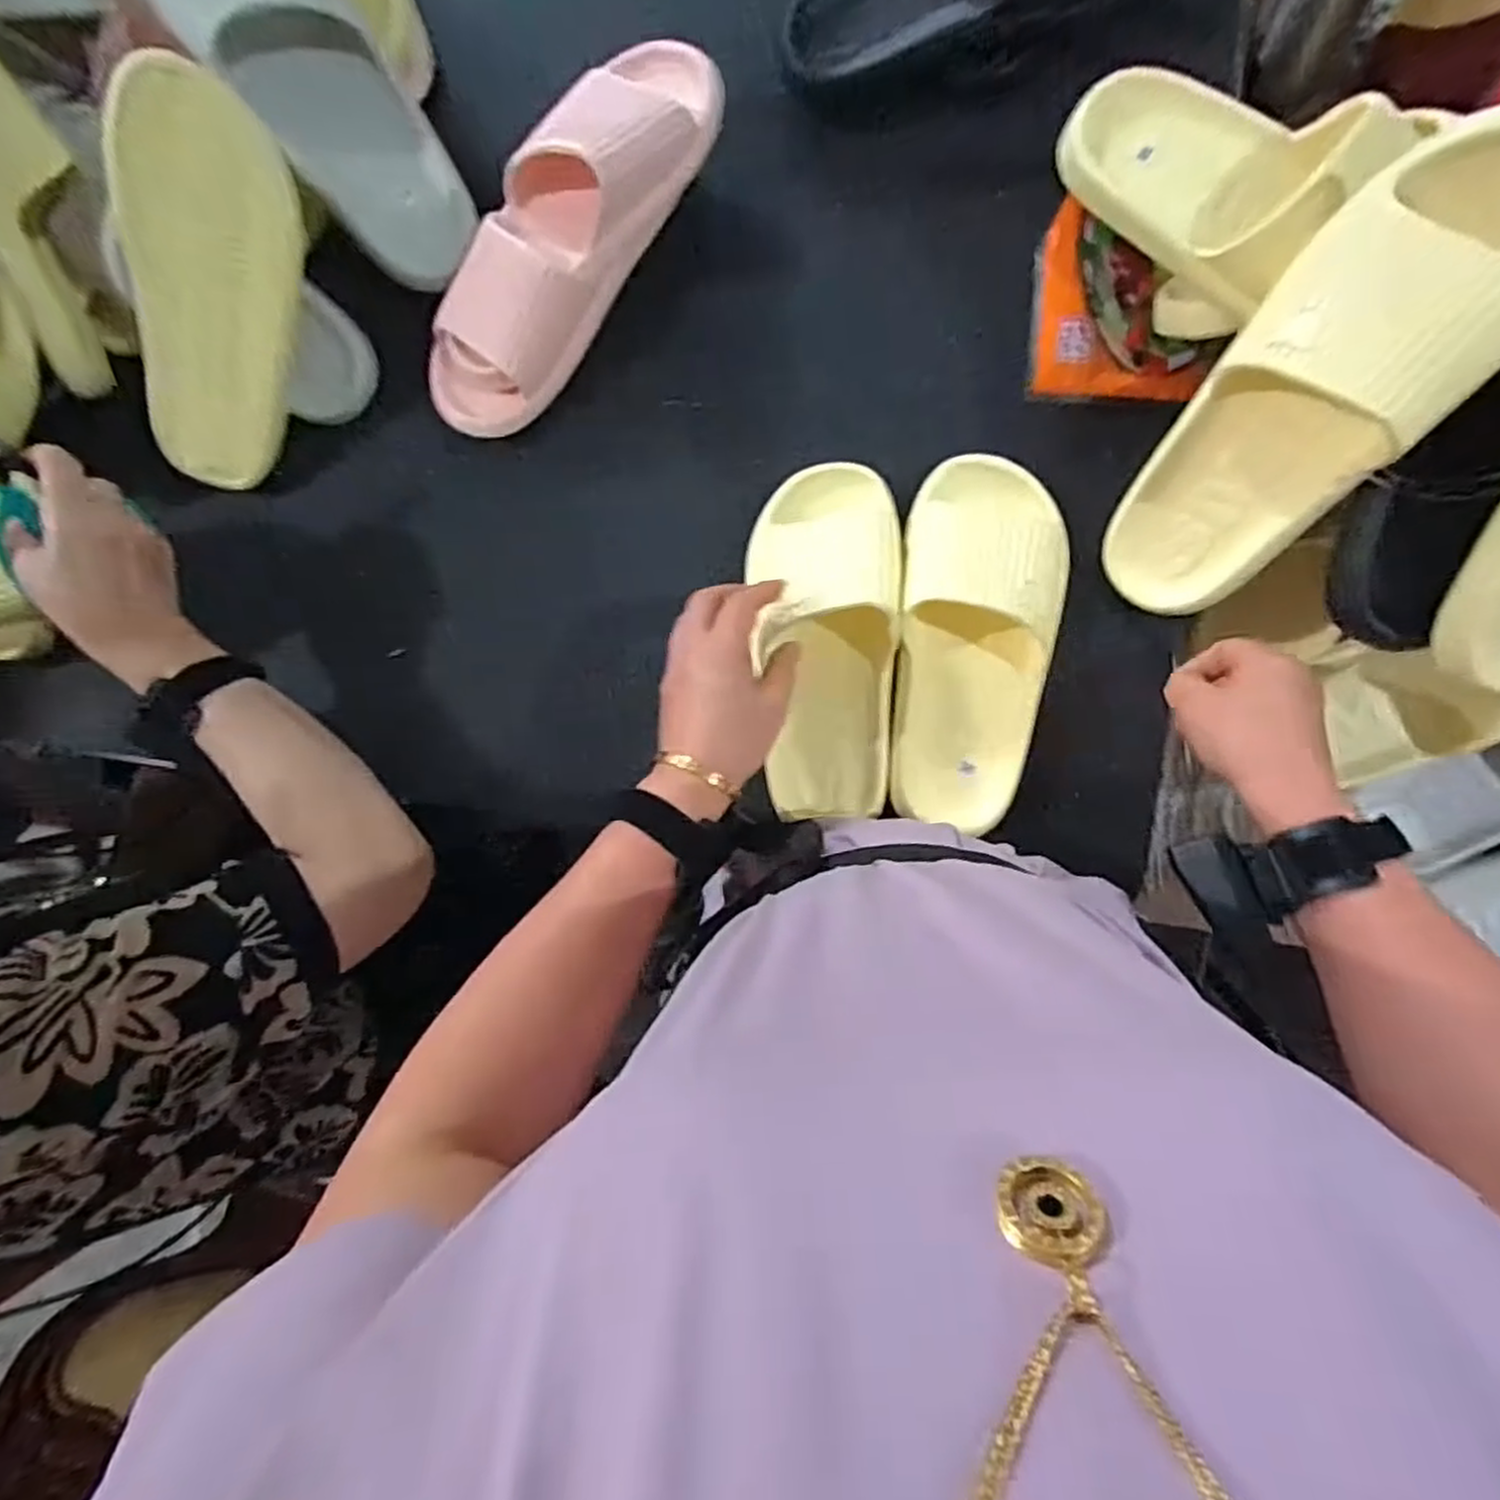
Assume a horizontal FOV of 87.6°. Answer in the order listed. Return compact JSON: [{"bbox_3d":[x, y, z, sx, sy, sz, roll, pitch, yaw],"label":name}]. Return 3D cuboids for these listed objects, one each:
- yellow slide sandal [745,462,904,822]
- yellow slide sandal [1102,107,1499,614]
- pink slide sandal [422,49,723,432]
[{"bbox_3d":[0.050,-0.074,0.523,0.096,0.057,0.239,-1,91,7],"label":"yellow slide sandal"},{"bbox_3d":[0.298,-0.182,0.416,0.101,0.262,0.066,39,48,8],"label":"yellow slide sandal"},{"bbox_3d":[-0.132,-0.363,0.548,0.109,0.086,0.295,37,90,8],"label":"pink slide sandal"}]

